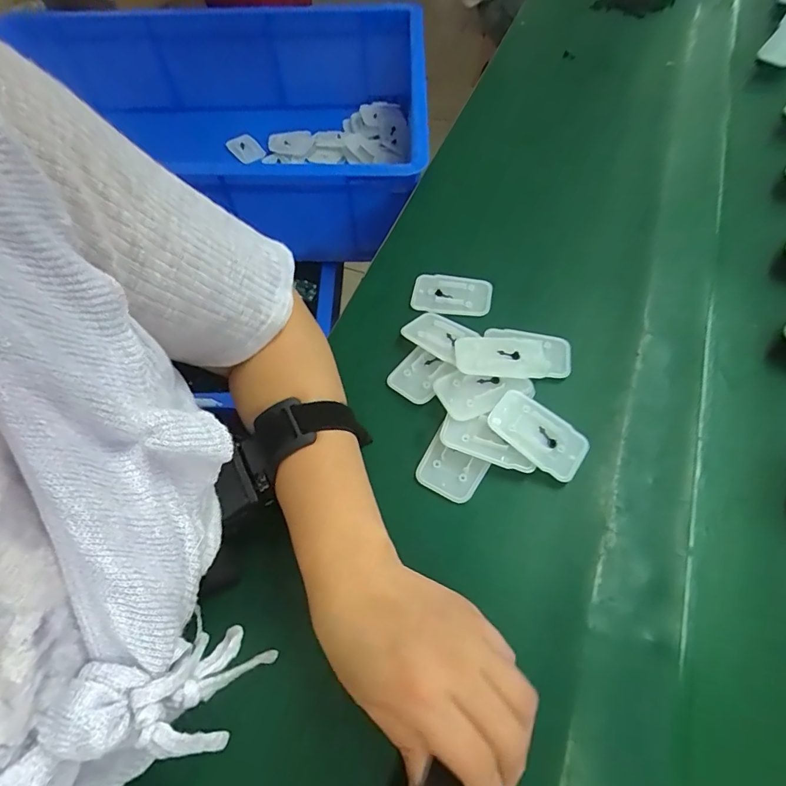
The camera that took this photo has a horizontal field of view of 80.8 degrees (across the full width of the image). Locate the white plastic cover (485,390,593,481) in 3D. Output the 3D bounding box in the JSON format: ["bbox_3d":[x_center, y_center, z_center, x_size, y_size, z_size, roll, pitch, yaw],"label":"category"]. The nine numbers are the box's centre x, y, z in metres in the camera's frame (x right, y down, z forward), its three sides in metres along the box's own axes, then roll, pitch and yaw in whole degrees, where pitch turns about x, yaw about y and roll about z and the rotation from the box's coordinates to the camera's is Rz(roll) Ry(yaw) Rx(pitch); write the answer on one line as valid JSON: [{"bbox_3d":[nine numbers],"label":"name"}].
[{"bbox_3d":[0.103,0.029,0.329,0.068,0.011,0.042,31,65,21],"label":"white plastic cover"}]

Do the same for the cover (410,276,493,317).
[{"bbox_3d":[0.053,-0.090,0.423,0.071,0.008,0.043,6,59,8],"label":"cover"}]

